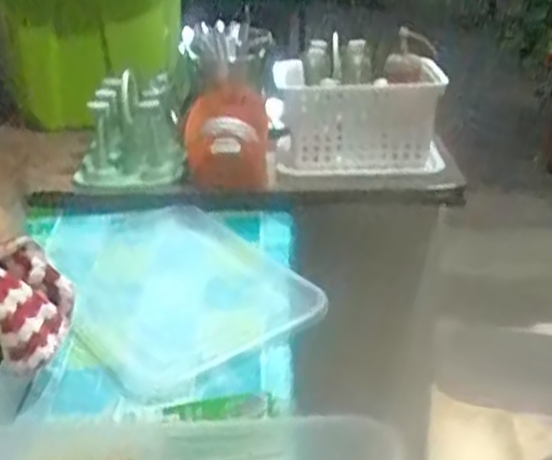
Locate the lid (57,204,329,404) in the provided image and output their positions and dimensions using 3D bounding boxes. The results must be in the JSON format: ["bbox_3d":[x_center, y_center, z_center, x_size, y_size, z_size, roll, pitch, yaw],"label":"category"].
[{"bbox_3d":[-0.141,0.062,0.992,0.247,0.023,0.385,-25,36,-26],"label":"lid"}]

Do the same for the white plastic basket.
[{"bbox_3d":[0.123,-0.162,1.181,0.226,0.159,0.155,1,26,0],"label":"white plastic basket"}]

